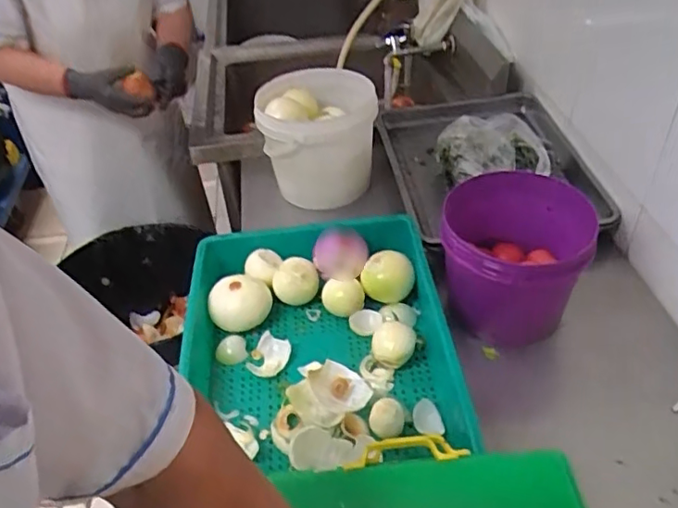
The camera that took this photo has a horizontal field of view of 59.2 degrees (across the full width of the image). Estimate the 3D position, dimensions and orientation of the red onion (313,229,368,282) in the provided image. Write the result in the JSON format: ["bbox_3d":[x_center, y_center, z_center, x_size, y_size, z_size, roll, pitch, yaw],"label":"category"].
[{"bbox_3d":[0.001,0.000,1.001,0.094,0.067,0.072,-4,41,-1],"label":"red onion"}]

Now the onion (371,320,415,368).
[{"bbox_3d":[0.081,0.143,0.891,0.060,0.061,0.056,-2,41,2],"label":"onion"}]

